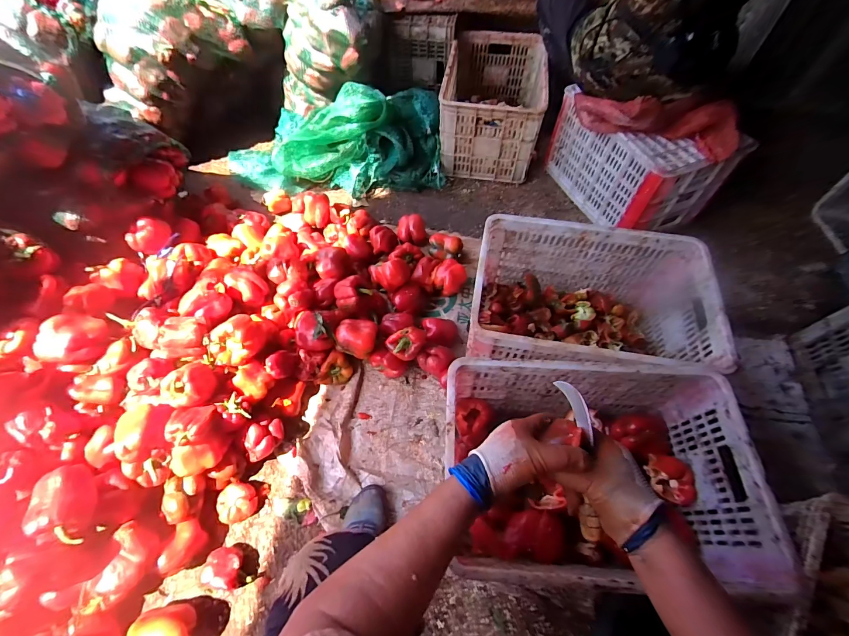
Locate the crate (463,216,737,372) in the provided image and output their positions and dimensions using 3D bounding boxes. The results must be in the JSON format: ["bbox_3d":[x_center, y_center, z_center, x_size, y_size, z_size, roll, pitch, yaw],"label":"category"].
[{"bbox_3d":[0.381,-0.010,0.901,0.511,0.285,0.356,8,60,5],"label":"crate"}]

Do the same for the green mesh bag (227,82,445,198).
[{"bbox_3d":[-0.336,-0.673,1.338,0.785,0.242,0.364,-3,59,-1],"label":"green mesh bag"}]

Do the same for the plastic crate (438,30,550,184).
[{"bbox_3d":[0.262,-0.822,1.396,0.341,0.278,0.525,8,60,5],"label":"plastic crate"}]

